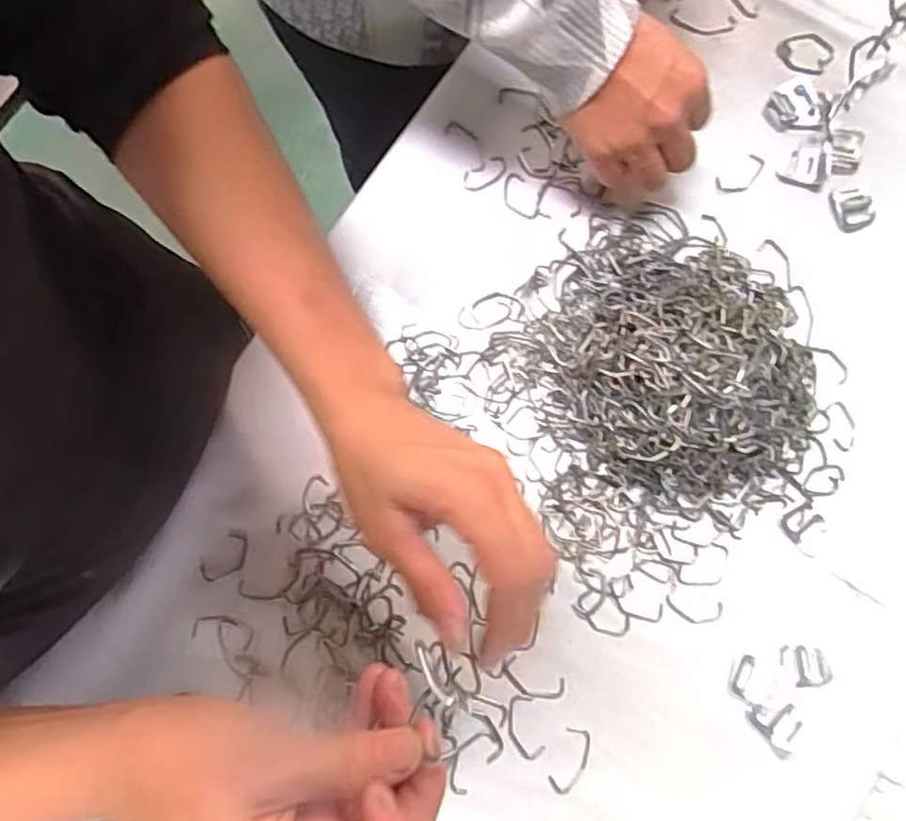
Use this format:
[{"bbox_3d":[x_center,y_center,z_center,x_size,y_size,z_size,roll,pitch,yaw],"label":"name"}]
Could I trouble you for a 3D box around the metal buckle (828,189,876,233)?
[{"bbox_3d":[0.283,-0.142,0.463,0.027,0.006,0.030,-10,79,-1],"label":"metal buckle"}]

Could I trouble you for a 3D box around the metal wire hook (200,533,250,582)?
[{"bbox_3d":[-0.145,0.095,0.419,0.021,0.004,0.036,41,82,8],"label":"metal wire hook"}]

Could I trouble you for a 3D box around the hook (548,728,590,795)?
[{"bbox_3d":[0.072,0.213,0.396,0.017,0.004,0.038,23,80,5],"label":"hook"}]

